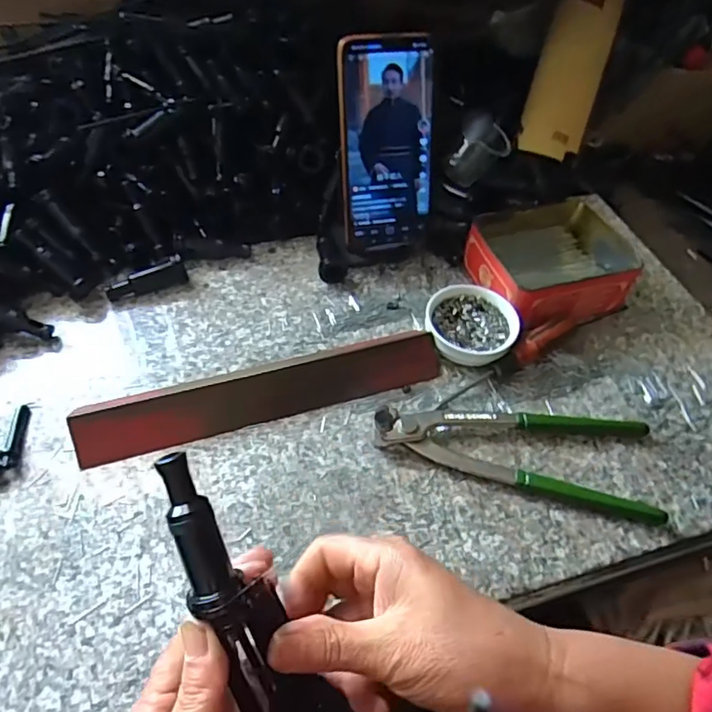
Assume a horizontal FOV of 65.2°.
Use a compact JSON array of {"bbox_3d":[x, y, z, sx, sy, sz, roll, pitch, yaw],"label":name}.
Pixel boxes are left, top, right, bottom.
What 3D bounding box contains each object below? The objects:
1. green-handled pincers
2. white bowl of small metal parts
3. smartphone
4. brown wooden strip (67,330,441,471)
[{"bbox_3d":[0.112,0.057,0.391,0.192,0.016,0.076,12,52,6],"label":"green-handled pincers"},{"bbox_3d":[0.092,-0.023,0.448,0.071,0.025,0.067,2,51,-2],"label":"white bowl of small metal parts"},{"bbox_3d":[0.025,-0.167,0.453,0.075,0.163,0.009,-11,31,-13],"label":"smartphone"},{"bbox_3d":[-0.063,0.023,0.401,0.256,0.019,0.038,-14,55,-15],"label":"brown wooden strip"}]

